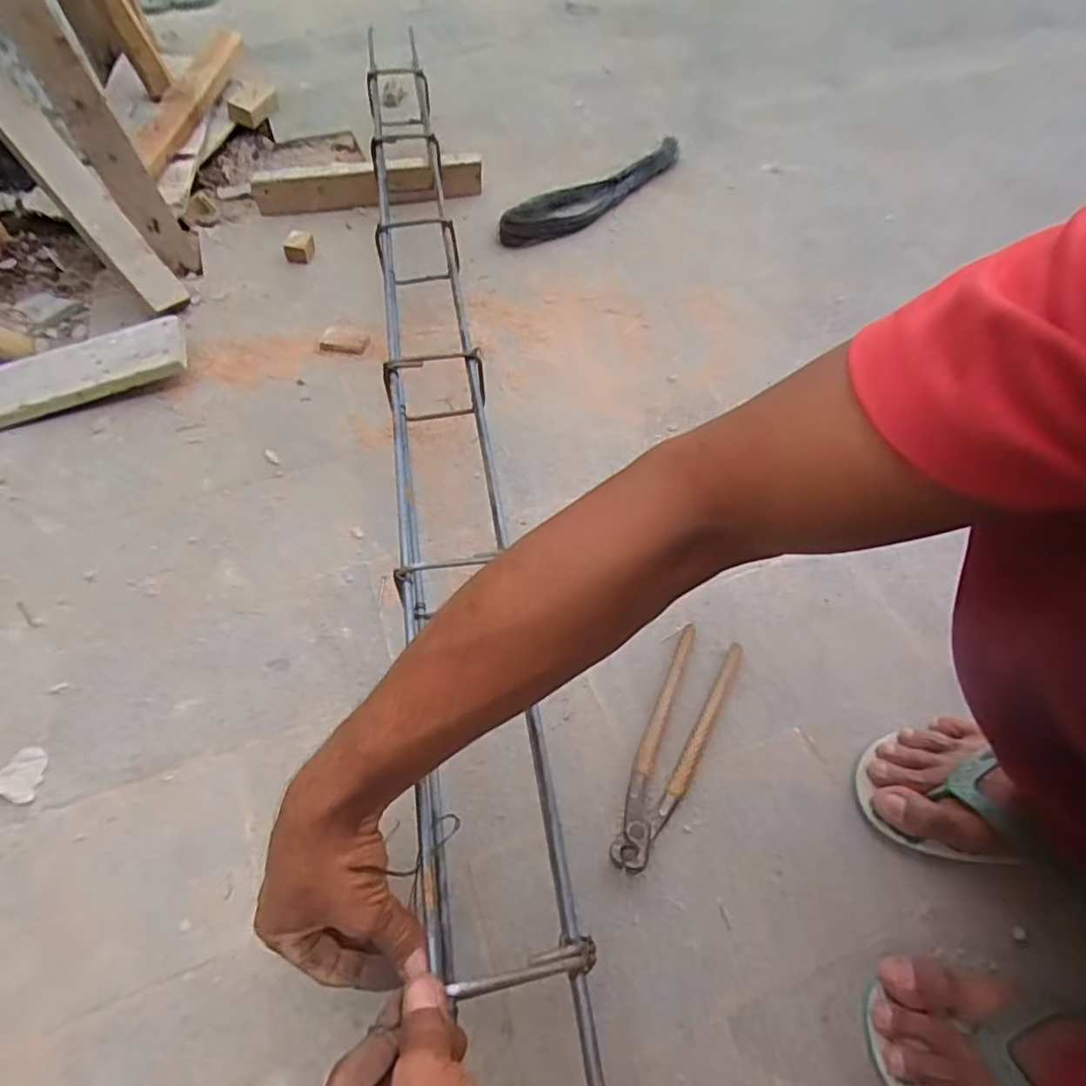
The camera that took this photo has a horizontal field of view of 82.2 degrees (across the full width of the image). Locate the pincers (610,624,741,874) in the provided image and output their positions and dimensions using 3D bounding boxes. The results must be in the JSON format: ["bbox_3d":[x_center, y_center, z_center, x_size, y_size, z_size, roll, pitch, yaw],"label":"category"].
[{"bbox_3d":[0.115,0.168,0.530,0.055,0.017,0.219,21,57,14],"label":"pincers"}]

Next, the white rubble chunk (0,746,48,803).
[{"bbox_3d":[-0.424,0.189,0.511,0.034,0.011,0.039,18,56,13],"label":"white rubble chunk"}]

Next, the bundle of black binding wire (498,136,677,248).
[{"bbox_3d":[0.101,-0.631,1.097,0.069,0.039,0.469,34,61,20],"label":"bundle of black binding wire"}]

